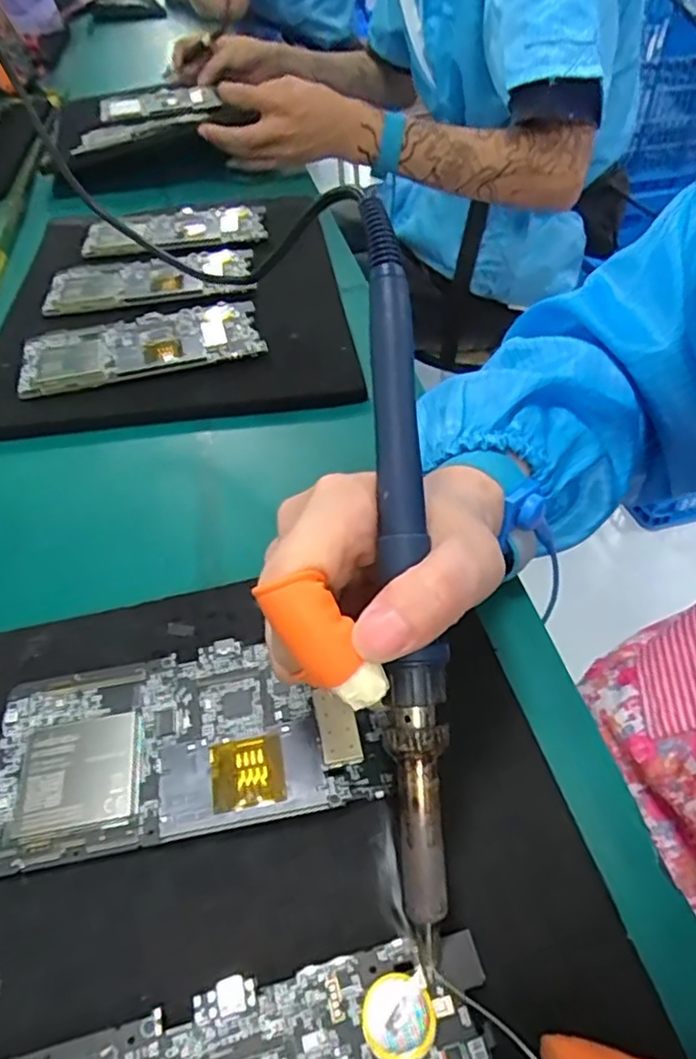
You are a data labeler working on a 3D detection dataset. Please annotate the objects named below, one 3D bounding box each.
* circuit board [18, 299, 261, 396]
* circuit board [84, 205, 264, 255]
[{"bbox_3d":[-0.138,-0.125,0.434,0.153,0.009,0.072,-12,47,-9],"label":"circuit board"},{"bbox_3d":[-0.153,-0.265,0.565,0.157,0.006,0.079,-8,47,-5],"label":"circuit board"}]

